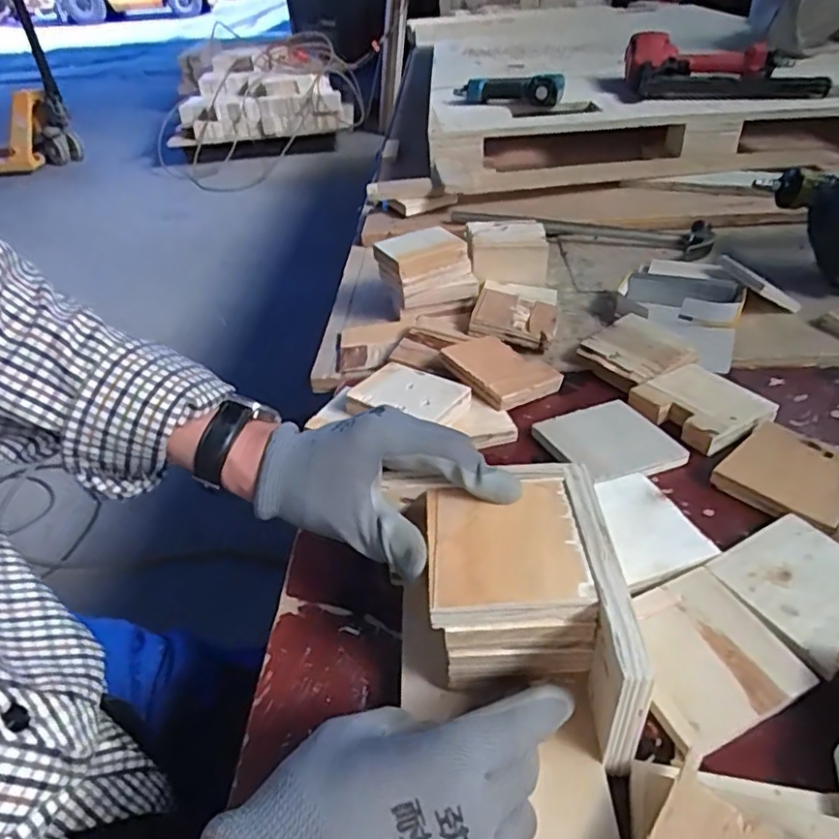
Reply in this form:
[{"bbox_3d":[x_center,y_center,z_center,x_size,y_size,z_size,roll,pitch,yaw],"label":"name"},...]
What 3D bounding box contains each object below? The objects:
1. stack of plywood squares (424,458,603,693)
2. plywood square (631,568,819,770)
[{"bbox_3d":[0.048,0.085,0.352,0.081,0.058,0.103,-4,38,2],"label":"stack of plywood squares"},{"bbox_3d":[0.167,0.137,0.366,0.094,0.007,0.094,-17,39,-15],"label":"plywood square"}]

